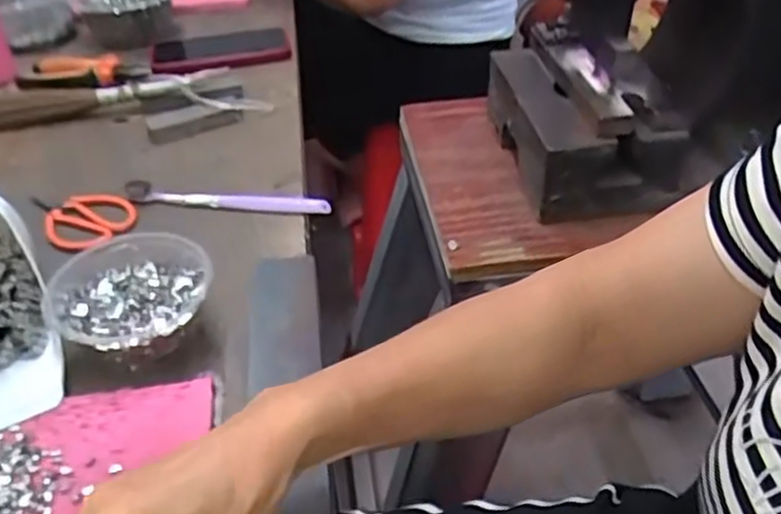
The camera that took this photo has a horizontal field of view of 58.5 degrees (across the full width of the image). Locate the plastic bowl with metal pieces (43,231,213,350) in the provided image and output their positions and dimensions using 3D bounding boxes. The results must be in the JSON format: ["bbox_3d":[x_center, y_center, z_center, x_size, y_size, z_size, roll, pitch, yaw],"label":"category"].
[{"bbox_3d":[-0.178,0.034,0.486,0.105,0.048,0.099,-2,40,1],"label":"plastic bowl with metal pieces"}]

